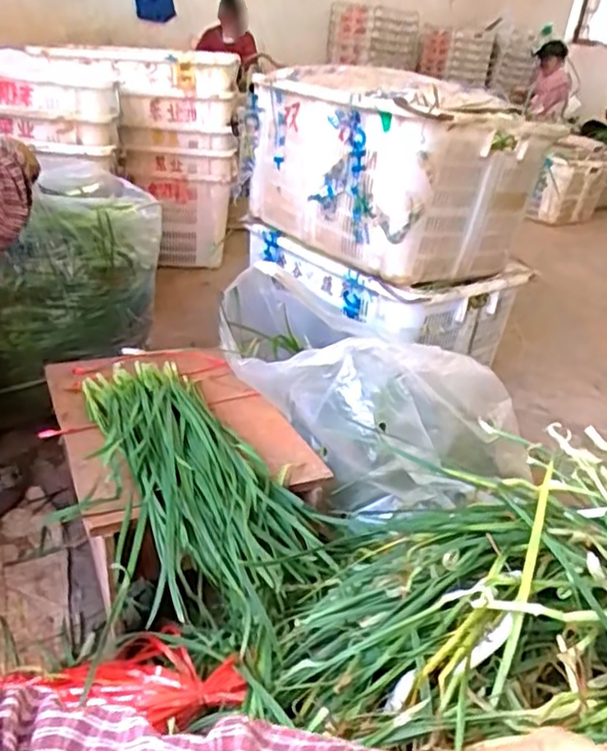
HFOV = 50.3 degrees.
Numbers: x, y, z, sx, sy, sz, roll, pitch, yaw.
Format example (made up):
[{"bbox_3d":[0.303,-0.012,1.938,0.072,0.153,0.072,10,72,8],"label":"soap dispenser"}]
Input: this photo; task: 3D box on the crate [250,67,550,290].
[{"bbox_3d":[0.190,-0.489,1.540,0.376,0.382,0.585,-22,40,-40],"label":"crate"}]

